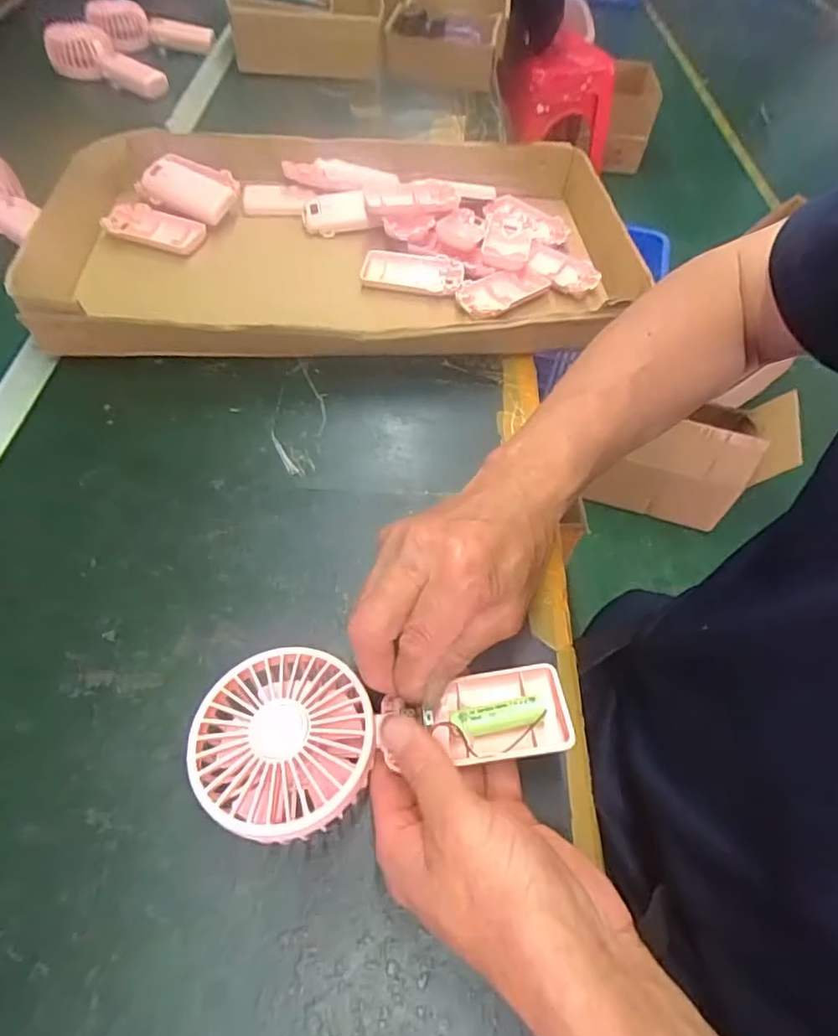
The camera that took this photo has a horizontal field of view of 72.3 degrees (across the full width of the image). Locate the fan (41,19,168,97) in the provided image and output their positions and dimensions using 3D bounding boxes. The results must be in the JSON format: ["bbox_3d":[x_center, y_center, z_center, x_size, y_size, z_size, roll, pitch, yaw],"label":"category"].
[{"bbox_3d":[-0.428,-0.616,0.779,0.085,0.054,0.161,-39,66,-24],"label":"fan"}]

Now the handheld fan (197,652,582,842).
[{"bbox_3d":[-0.017,0.105,0.287,0.180,0.026,0.084,-2,57,-10],"label":"handheld fan"}]

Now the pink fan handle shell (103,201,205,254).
[{"bbox_3d":[-0.256,-0.281,0.564,0.101,0.018,0.050,18,58,9],"label":"pink fan handle shell"}]

